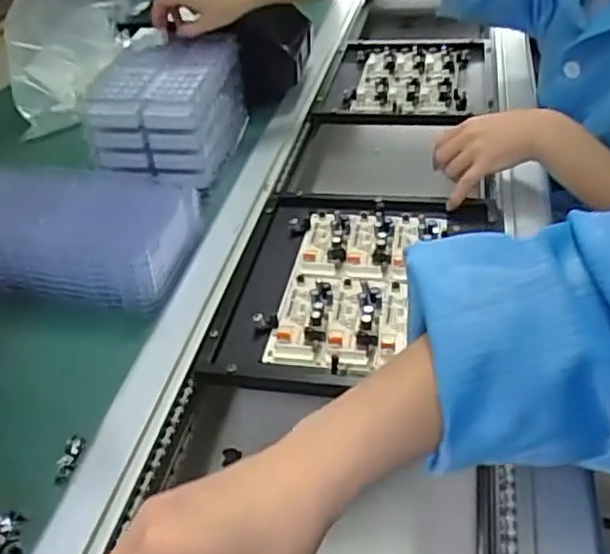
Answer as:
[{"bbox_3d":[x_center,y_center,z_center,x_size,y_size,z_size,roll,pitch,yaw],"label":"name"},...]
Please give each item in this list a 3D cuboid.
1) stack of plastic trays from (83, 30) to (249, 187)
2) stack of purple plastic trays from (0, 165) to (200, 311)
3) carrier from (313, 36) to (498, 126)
[{"bbox_3d":[-0.154,-0.193,0.758,0.127,0.110,0.188,2,39,8],"label":"stack of plastic trays"},{"bbox_3d":[-0.215,-0.036,0.609,0.217,0.082,0.132,2,38,6],"label":"stack of purple plastic trays"},{"bbox_3d":[0.142,-0.279,0.906,0.230,0.044,0.250,2,39,8],"label":"carrier"}]

